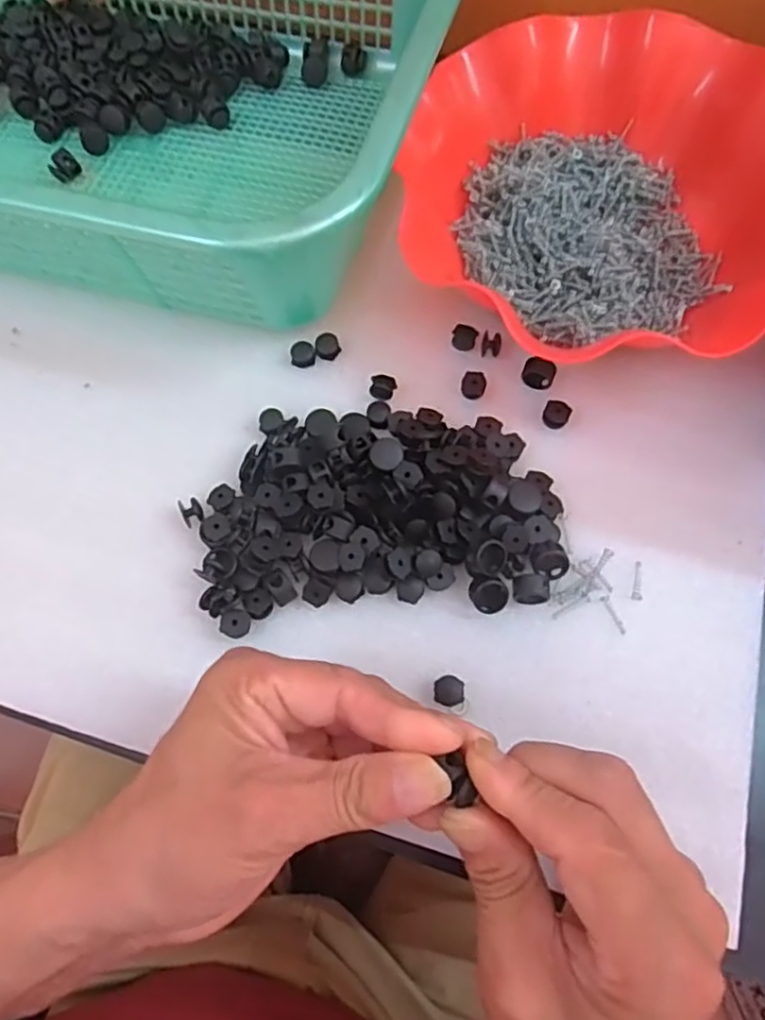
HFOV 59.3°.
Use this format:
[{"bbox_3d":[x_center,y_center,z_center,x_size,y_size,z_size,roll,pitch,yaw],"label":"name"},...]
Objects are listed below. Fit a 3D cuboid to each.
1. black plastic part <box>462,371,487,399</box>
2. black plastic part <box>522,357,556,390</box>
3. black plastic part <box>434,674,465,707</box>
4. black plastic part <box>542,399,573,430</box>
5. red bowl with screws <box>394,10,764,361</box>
[{"bbox_3d":[0.049,-0.067,0.360,0.013,0.009,0.014,13,70,7],"label":"black plastic part"},{"bbox_3d":[0.083,-0.073,0.358,0.017,0.011,0.012,22,71,11],"label":"black plastic part"},{"bbox_3d":[0.030,0.081,0.303,0.013,0.007,0.013,3,69,4],"label":"black plastic part"},{"bbox_3d":[0.091,-0.050,0.351,0.013,0.008,0.014,-1,68,2],"label":"black plastic part"},{"bbox_3d":[0.120,-0.171,0.362,0.209,0.054,0.212,-1,68,2],"label":"red bowl with screws"}]

